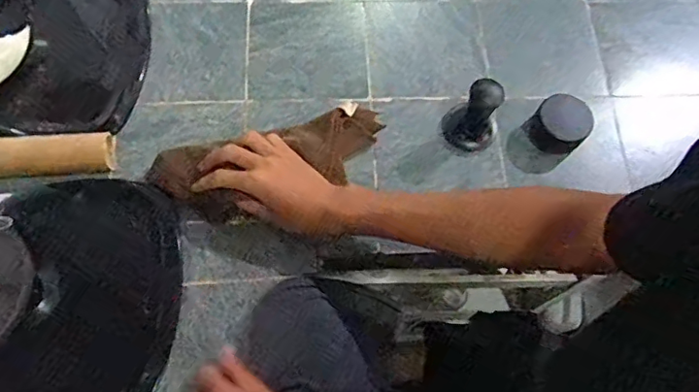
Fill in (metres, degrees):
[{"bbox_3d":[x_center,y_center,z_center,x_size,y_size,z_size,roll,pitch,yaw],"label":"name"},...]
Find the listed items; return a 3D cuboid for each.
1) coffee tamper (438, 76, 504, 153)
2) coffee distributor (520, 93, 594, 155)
[{"bbox_3d":[0.139,-0.088,0.613,0.061,0.083,0.056,1,68,-2],"label":"coffee tamper"},{"bbox_3d":[0.244,-0.082,0.641,0.066,0.037,0.060,1,68,-2],"label":"coffee distributor"}]

